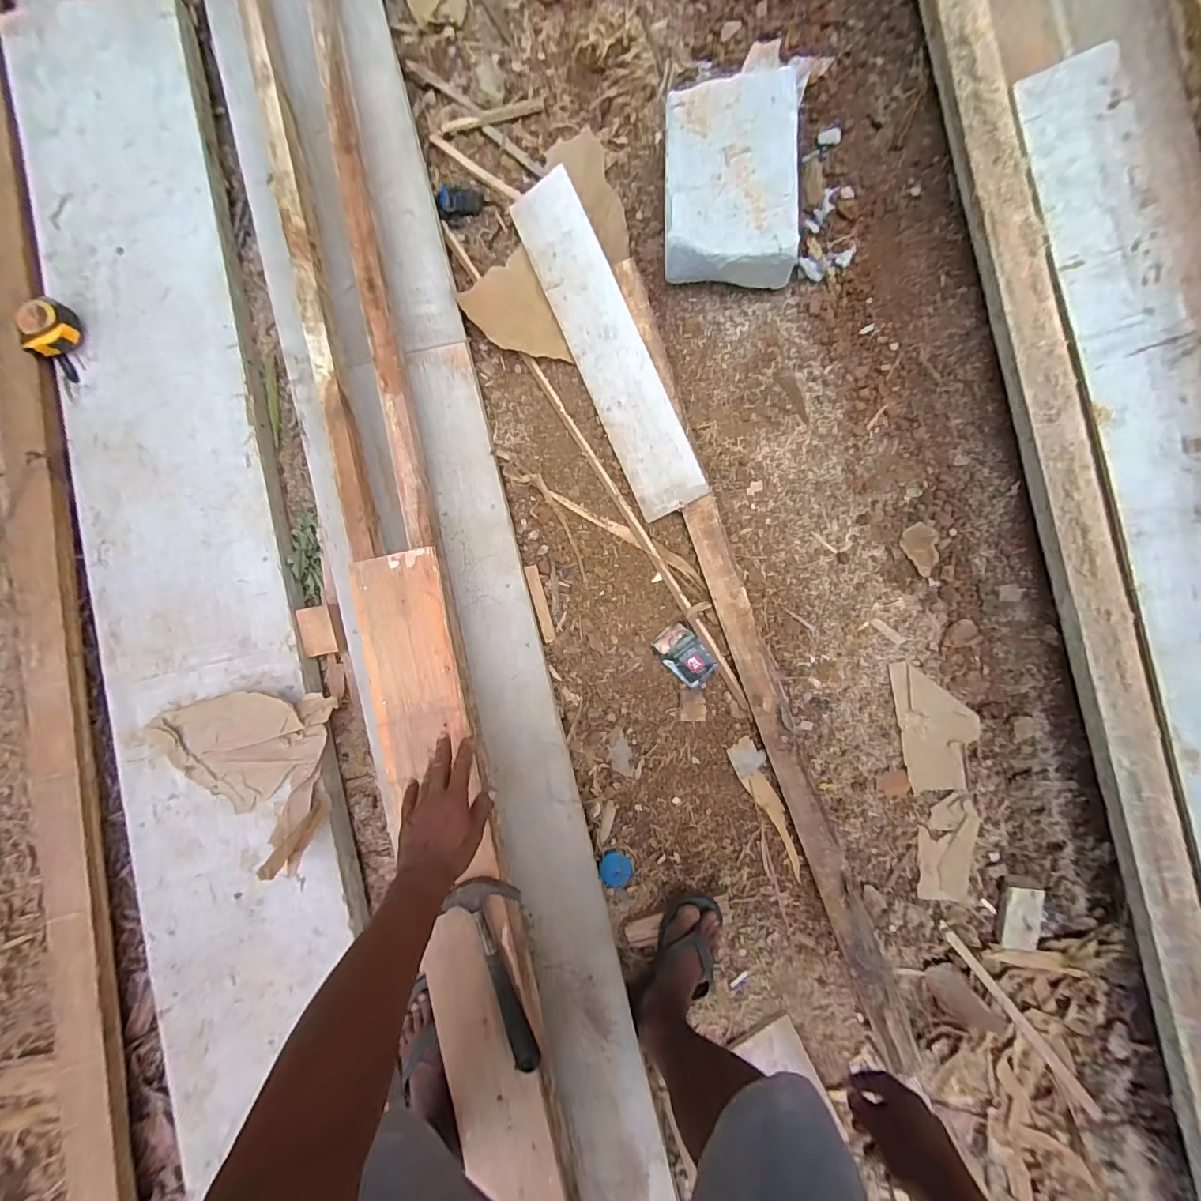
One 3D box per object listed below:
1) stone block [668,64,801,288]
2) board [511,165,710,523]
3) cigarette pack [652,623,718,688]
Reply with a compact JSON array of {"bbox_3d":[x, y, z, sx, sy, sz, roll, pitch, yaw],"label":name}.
[{"bbox_3d":[0.199,-0.644,0.807,0.206,0.125,0.279,0,83,-3],"label":"stone block"},{"bbox_3d":[0.012,-0.444,0.880,0.122,0.018,0.615,-25,87,19],"label":"board"},{"bbox_3d":[0.147,0.096,0.886,0.069,0.017,0.107,-40,86,-7],"label":"cigarette pack"}]

